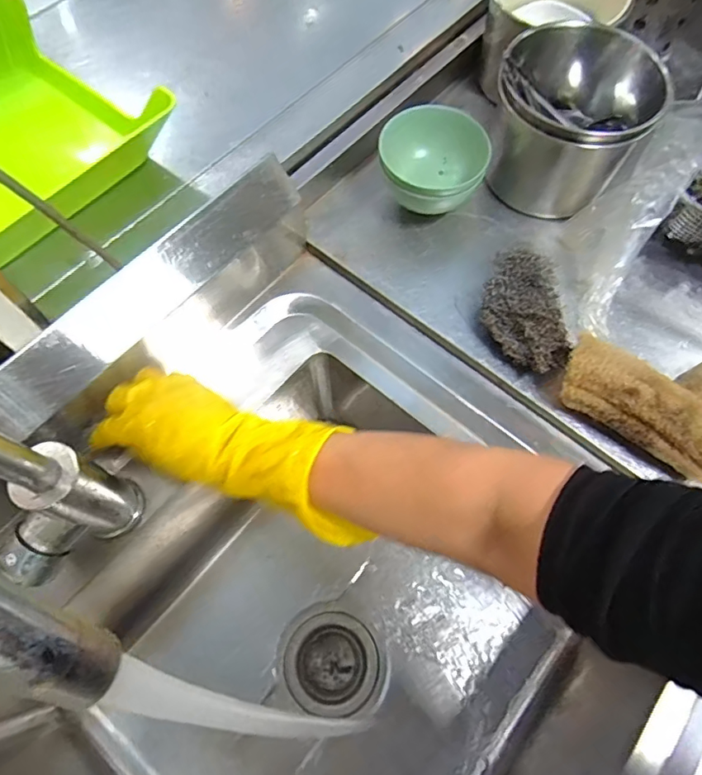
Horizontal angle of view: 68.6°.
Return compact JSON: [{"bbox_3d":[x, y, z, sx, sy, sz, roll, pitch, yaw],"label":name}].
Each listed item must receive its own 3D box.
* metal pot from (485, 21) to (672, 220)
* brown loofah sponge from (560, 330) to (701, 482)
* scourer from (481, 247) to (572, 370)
[{"bbox_3d":[0.224,-0.273,0.535,0.138,0.141,0.140,1,67,-2],"label":"metal pot"},{"bbox_3d":[0.254,0.023,0.449,0.155,0.062,0.055,36,70,13],"label":"brown loofah sponge"},{"bbox_3d":[0.165,-0.067,0.487,0.068,0.055,0.112,-22,69,-11],"label":"scourer"}]

